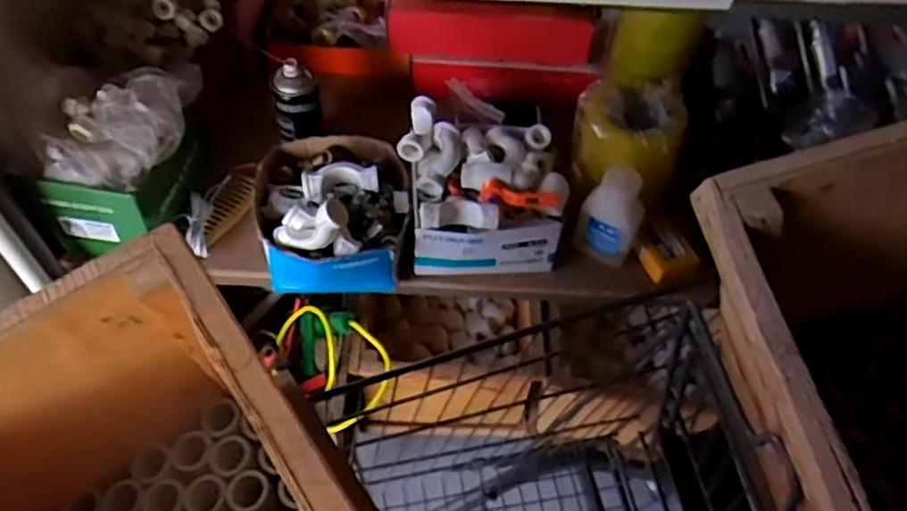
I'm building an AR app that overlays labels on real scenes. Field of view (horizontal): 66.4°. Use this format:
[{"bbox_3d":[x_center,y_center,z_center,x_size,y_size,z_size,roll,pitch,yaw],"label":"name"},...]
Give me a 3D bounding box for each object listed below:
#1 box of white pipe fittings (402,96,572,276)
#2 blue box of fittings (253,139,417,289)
[{"bbox_3d":[0.039,-0.092,0.968,0.217,0.117,0.210,1,55,0],"label":"box of white pipe fittings"},{"bbox_3d":[-0.160,-0.075,0.940,0.197,0.121,0.227,-9,56,-7],"label":"blue box of fittings"}]

